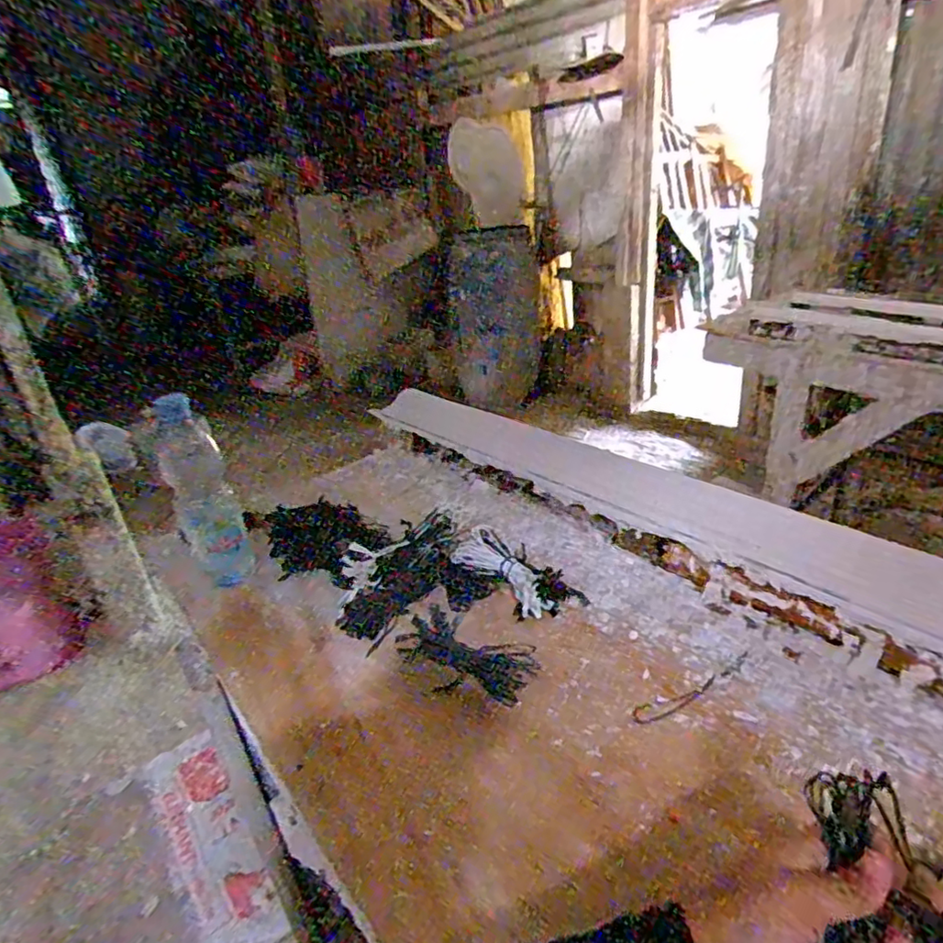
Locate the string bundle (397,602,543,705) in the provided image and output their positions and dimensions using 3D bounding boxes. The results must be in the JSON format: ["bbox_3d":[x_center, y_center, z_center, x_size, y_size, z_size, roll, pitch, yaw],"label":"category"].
[{"bbox_3d":[-0.006,0.178,0.570,0.130,0.021,0.077,10,31,27],"label":"string bundle"}]

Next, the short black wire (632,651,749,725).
[{"bbox_3d":[0.205,0.198,0.532,0.137,0.004,0.019,-16,29,-19],"label":"short black wire"}]

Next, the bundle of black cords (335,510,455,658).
[{"bbox_3d":[-0.074,0.115,0.655,0.063,0.043,0.176,20,61,40],"label":"bundle of black cords"}]

